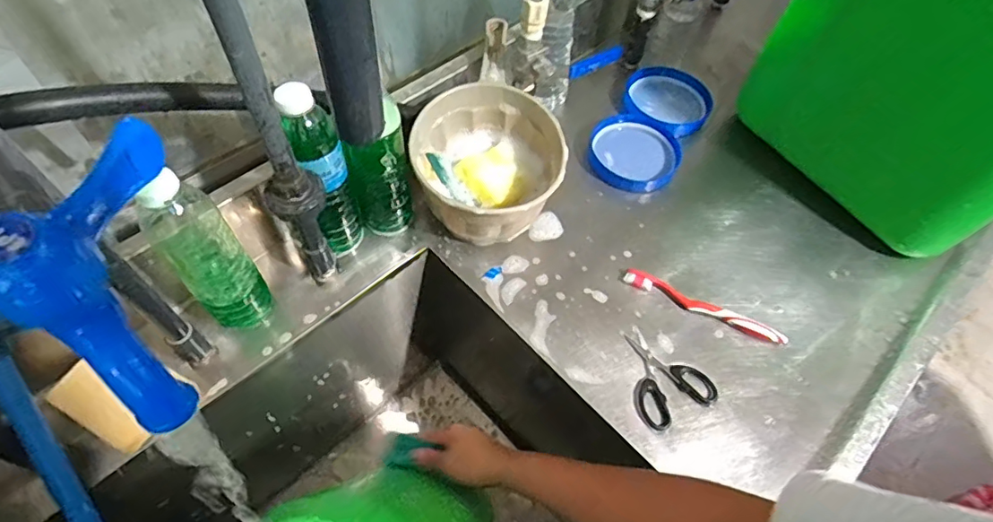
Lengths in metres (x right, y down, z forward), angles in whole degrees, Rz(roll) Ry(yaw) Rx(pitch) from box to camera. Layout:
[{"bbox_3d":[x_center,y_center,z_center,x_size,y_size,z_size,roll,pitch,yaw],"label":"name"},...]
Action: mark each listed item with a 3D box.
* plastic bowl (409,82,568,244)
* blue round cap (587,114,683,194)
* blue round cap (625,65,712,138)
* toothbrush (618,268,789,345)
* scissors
[{"bbox_3d":[-0.008,-0.098,0.617,0.156,0.116,0.164,2,57,-2],"label":"plastic bowl"},{"bbox_3d":[0.181,-0.147,0.716,0.118,0.026,0.116,2,57,-2],"label":"blue round cap"},{"bbox_3d":[0.249,-0.233,0.770,0.117,0.031,0.117,2,57,-2],"label":"blue round cap"},{"bbox_3d":[0.231,0.051,0.601,0.188,0.018,0.022,24,59,12],"label":"toothbrush"},{"bbox_3d":[0.172,0.117,0.564,0.084,0.005,0.100,-20,60,-16],"label":"scissors"}]

